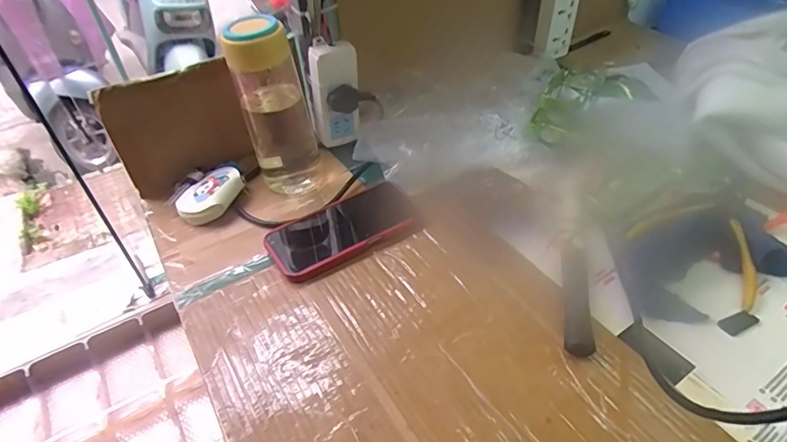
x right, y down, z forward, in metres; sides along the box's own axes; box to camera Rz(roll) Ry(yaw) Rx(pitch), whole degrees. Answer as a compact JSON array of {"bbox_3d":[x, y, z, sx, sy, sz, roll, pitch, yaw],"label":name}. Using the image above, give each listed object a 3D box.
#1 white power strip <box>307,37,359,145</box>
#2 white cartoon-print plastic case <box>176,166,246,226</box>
[{"bbox_3d":[-0.072,-0.159,0.604,0.059,0.129,0.032,-16,45,-12],"label":"white power strip"},{"bbox_3d":[-0.214,-0.029,0.565,0.051,0.036,0.076,32,54,32],"label":"white cartoon-print plastic case"}]

